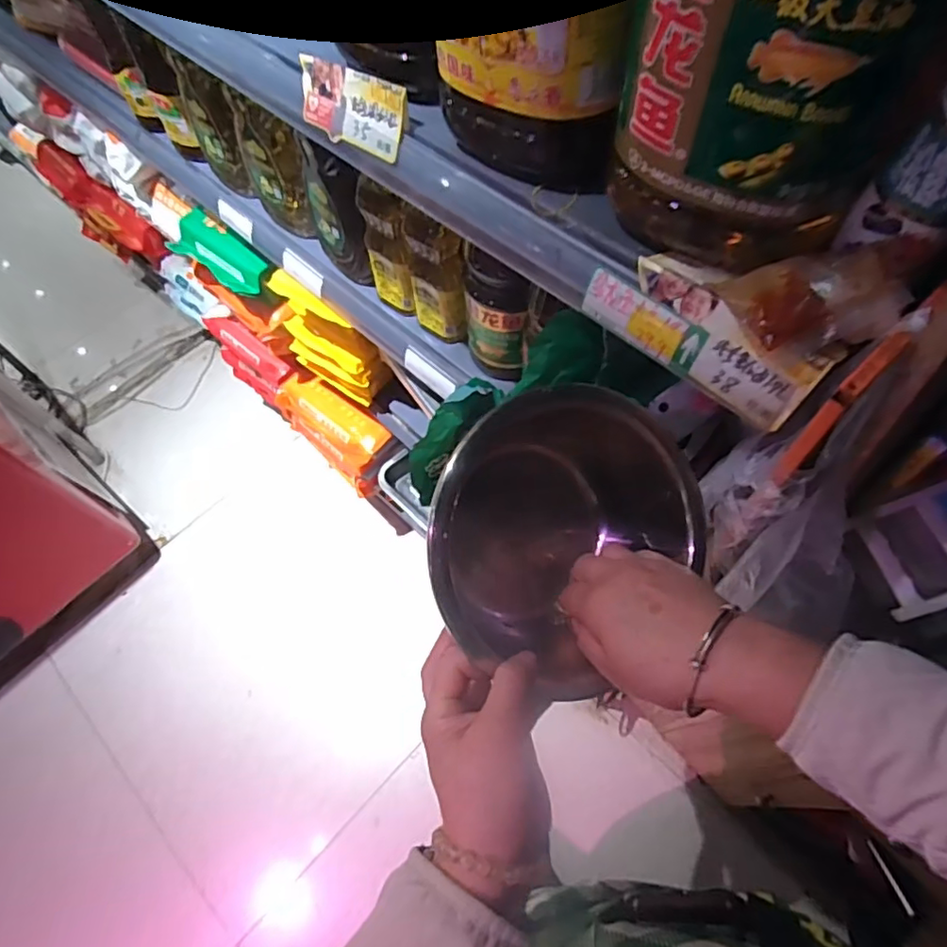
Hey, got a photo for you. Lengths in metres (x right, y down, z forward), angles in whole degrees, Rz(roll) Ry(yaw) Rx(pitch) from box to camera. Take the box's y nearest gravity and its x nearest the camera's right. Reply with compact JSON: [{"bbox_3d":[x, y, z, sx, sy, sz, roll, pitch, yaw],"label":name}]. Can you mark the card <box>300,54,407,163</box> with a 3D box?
[{"bbox_3d":[-0.108,-0.318,0.520,0.128,0.056,0.007,34,34,25],"label":"card"}]

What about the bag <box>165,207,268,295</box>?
[{"bbox_3d":[-0.455,-0.398,1.081,0.287,0.076,0.069,34,70,19],"label":"bag"}]

